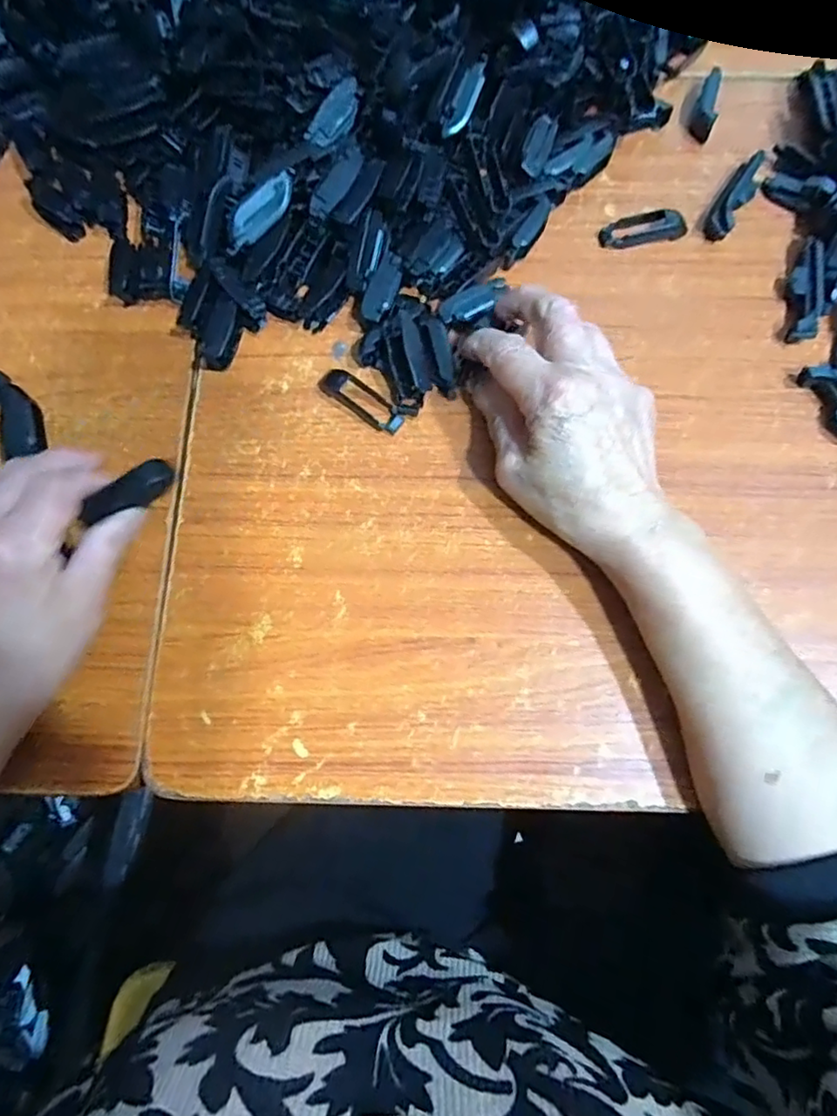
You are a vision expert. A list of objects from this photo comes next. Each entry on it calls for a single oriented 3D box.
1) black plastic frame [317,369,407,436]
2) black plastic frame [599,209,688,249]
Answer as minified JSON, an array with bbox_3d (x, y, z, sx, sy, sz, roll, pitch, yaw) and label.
[{"bbox_3d":[-0.035,-0.097,0.368,0.059,0.008,0.019,37,77,11],"label":"black plastic frame"},{"bbox_3d":[0.149,-0.220,0.399,0.057,0.011,0.023,-14,74,-3],"label":"black plastic frame"}]

